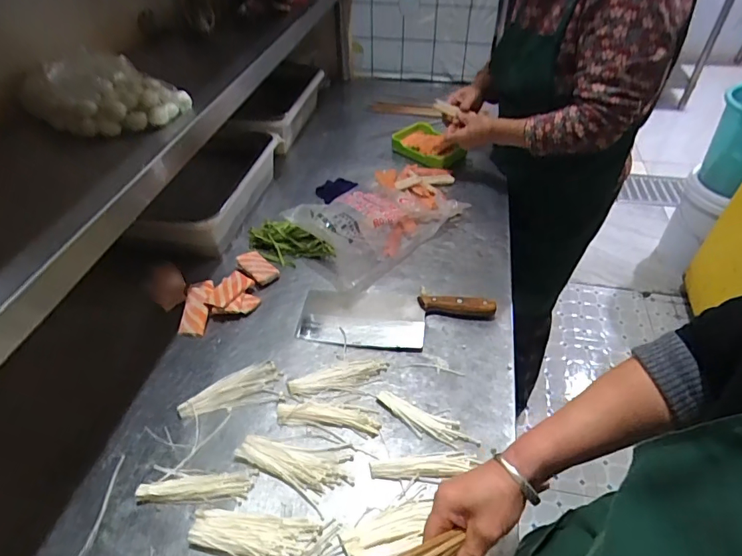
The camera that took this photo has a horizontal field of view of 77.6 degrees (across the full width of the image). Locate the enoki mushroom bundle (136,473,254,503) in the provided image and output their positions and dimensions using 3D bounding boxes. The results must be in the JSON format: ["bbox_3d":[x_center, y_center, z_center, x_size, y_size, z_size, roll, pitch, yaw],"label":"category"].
[{"bbox_3d":[-0.221,0.265,0.579,0.136,0.014,0.036,-5,44,-6],"label":"enoki mushroom bundle"}]

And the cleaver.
[{"bbox_3d":[0.041,0.060,0.774,0.314,0.033,0.120,4,44,4],"label":"cleaver"}]

